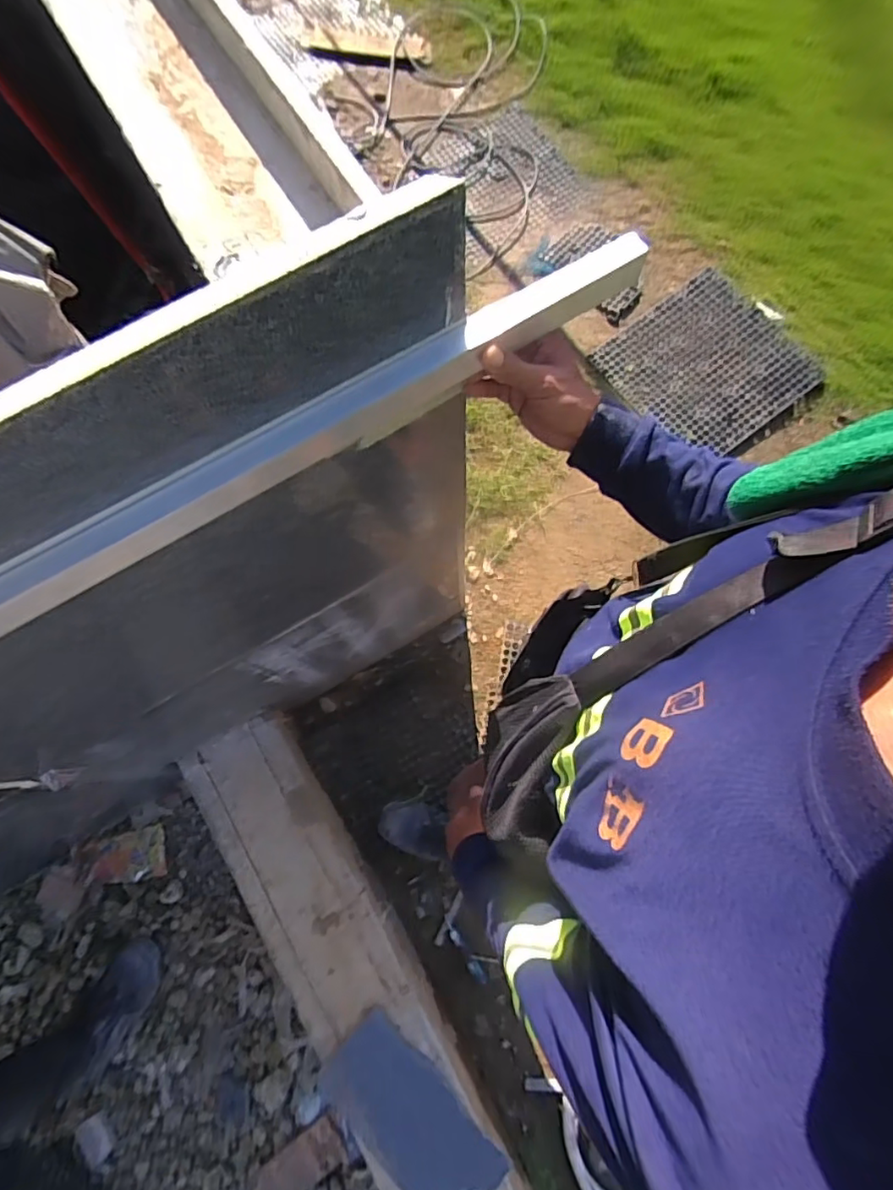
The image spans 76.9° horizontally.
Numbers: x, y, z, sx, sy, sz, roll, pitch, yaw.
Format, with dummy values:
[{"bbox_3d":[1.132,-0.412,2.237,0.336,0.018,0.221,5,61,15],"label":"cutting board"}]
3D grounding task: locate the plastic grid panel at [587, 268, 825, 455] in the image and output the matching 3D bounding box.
[{"bbox_3d":[0.787,-0.692,1.701,0.502,0.049,0.493,-37,77,-8],"label":"plastic grid panel"}]

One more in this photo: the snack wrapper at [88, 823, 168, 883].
[{"bbox_3d":[-0.777,0.644,1.378,0.162,0.027,0.119,-8,78,-19],"label":"snack wrapper"}]

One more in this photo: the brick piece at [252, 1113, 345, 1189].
[{"bbox_3d":[-0.324,1.234,1.203,0.237,0.044,0.101,-36,77,-7],"label":"brick piece"}]

